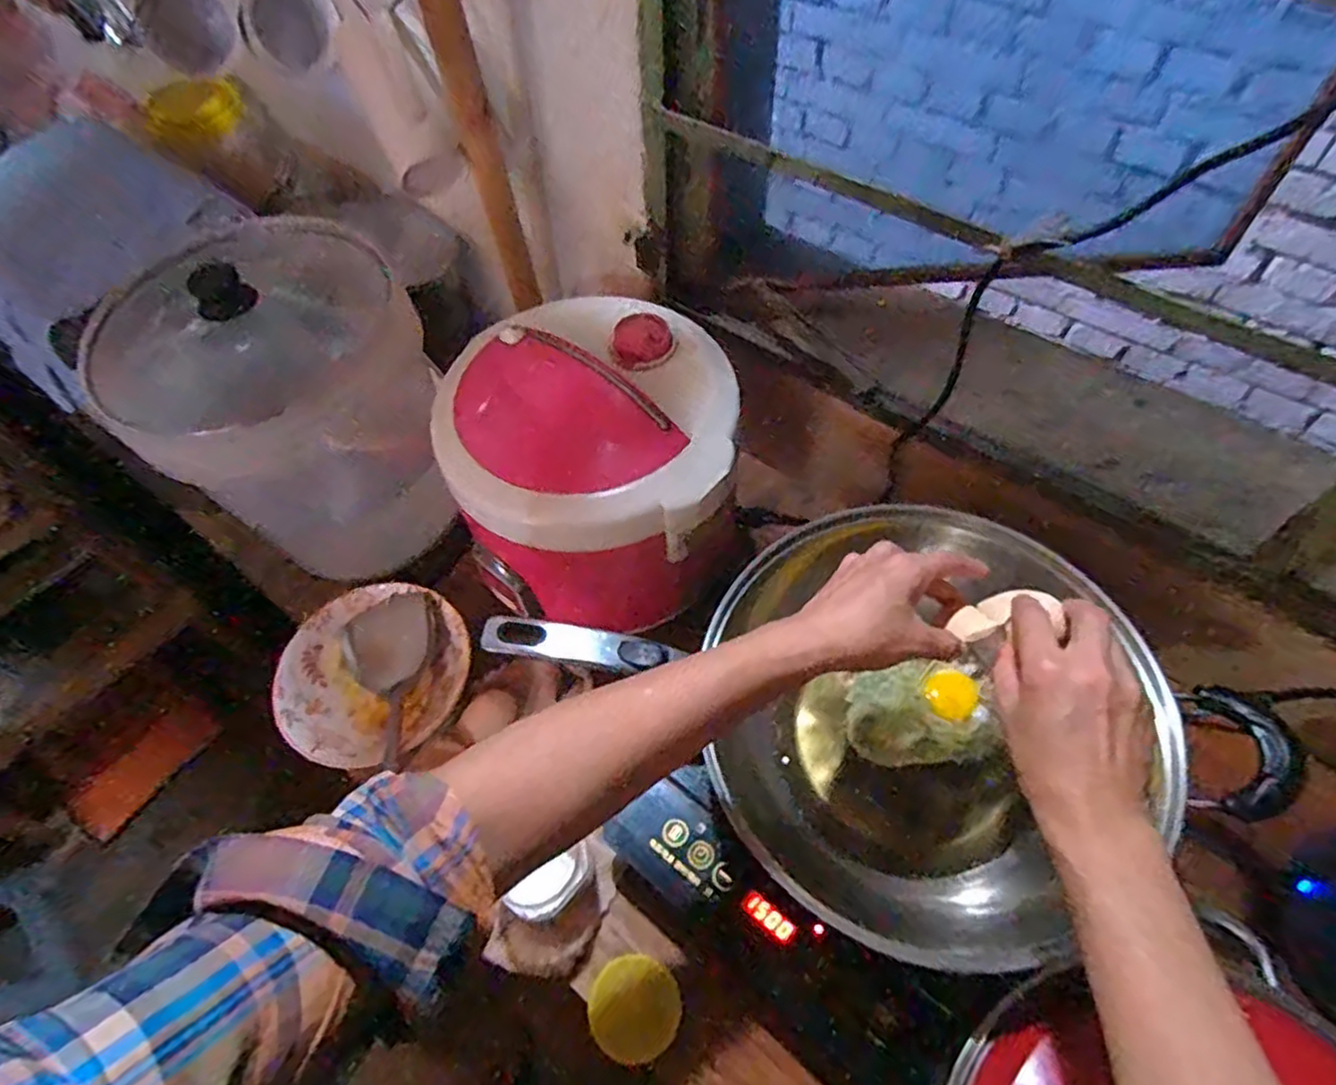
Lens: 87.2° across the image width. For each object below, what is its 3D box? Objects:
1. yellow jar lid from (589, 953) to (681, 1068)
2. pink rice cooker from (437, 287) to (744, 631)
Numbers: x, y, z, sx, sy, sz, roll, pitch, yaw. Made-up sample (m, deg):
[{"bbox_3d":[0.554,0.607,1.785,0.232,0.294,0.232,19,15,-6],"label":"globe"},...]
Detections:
[{"bbox_3d":[-0.025,0.350,0.527,0.066,0.011,0.065,-1,57,2],"label":"yellow jar lid"},{"bbox_3d":[-0.067,-0.060,0.644,0.245,0.212,0.217,-2,57,2],"label":"pink rice cooker"}]

